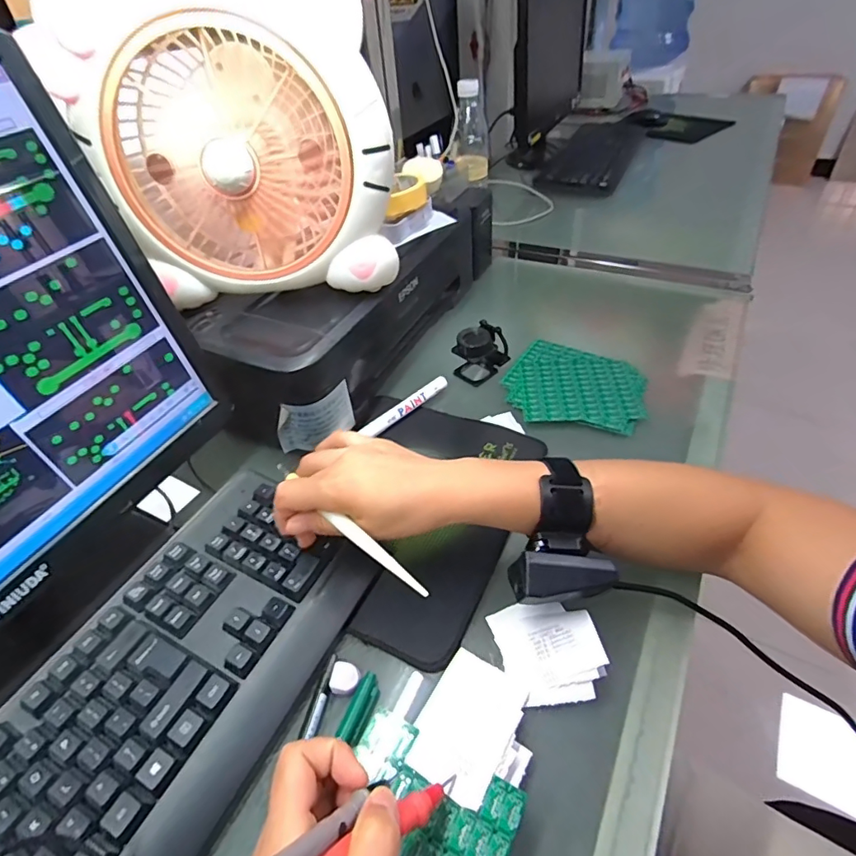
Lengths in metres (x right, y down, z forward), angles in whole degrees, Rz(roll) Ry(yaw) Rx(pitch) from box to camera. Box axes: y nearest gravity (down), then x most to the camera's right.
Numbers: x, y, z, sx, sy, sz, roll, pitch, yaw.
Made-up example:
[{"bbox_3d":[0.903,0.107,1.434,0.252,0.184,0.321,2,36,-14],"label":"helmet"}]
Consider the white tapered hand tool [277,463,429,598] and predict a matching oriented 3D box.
[{"bbox_3d":[-0.057,0.066,0.342,0.150,0.006,0.009,33,56,27],"label":"white tapered hand tool"}]

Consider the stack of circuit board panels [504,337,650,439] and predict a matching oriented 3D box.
[{"bbox_3d":[0.168,-0.051,0.570,0.149,0.007,0.138,9,45,15],"label":"stack of circuit board panels"}]

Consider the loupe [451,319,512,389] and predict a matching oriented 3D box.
[{"bbox_3d":[0.063,-0.095,0.589,0.040,0.053,0.064,28,53,30],"label":"loupe"}]

